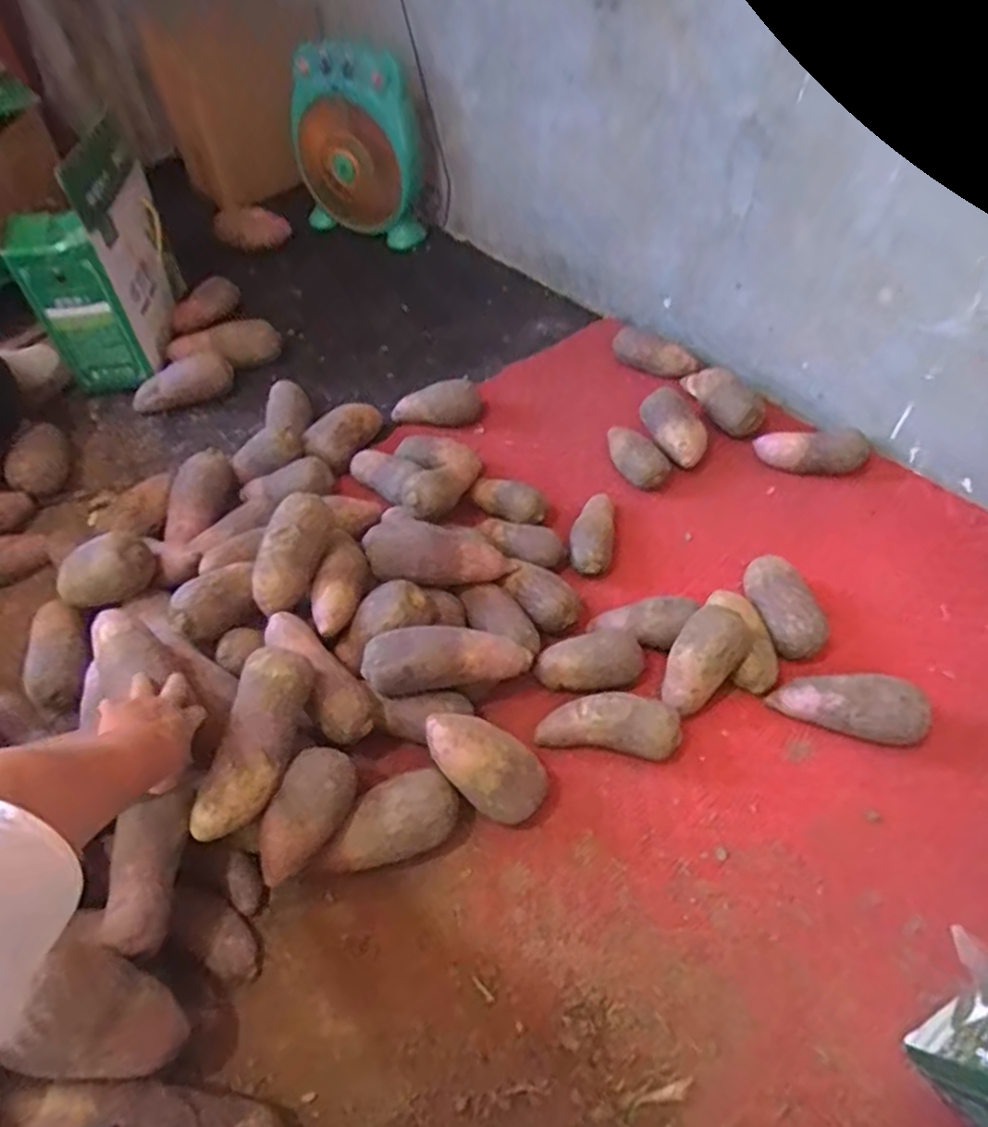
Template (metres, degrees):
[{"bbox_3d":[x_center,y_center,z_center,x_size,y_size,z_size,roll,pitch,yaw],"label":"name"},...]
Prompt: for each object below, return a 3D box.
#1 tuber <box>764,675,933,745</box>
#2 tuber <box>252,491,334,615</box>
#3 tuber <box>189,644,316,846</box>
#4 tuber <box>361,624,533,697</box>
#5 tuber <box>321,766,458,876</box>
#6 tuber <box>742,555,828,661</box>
[{"bbox_3d":[0.427,0.174,0.844,0.172,0.063,0.069,6,52,5],"label":"tuber"},{"bbox_3d":[-0.245,-0.014,0.849,0.058,0.155,0.068,29,13,22],"label":"tuber"},{"bbox_3d":[-0.244,0.178,0.720,0.064,0.069,0.181,8,52,6],"label":"tuber"},{"bbox_3d":[-0.052,0.112,0.832,0.203,0.064,0.063,0,50,-19],"label":"tuber"},{"bbox_3d":[-0.114,0.281,0.762,0.146,0.074,0.072,-16,53,-12],"label":"tuber"},{"bbox_3d":[0.385,0.058,0.929,0.079,0.064,0.137,-1,51,-1],"label":"tuber"}]

